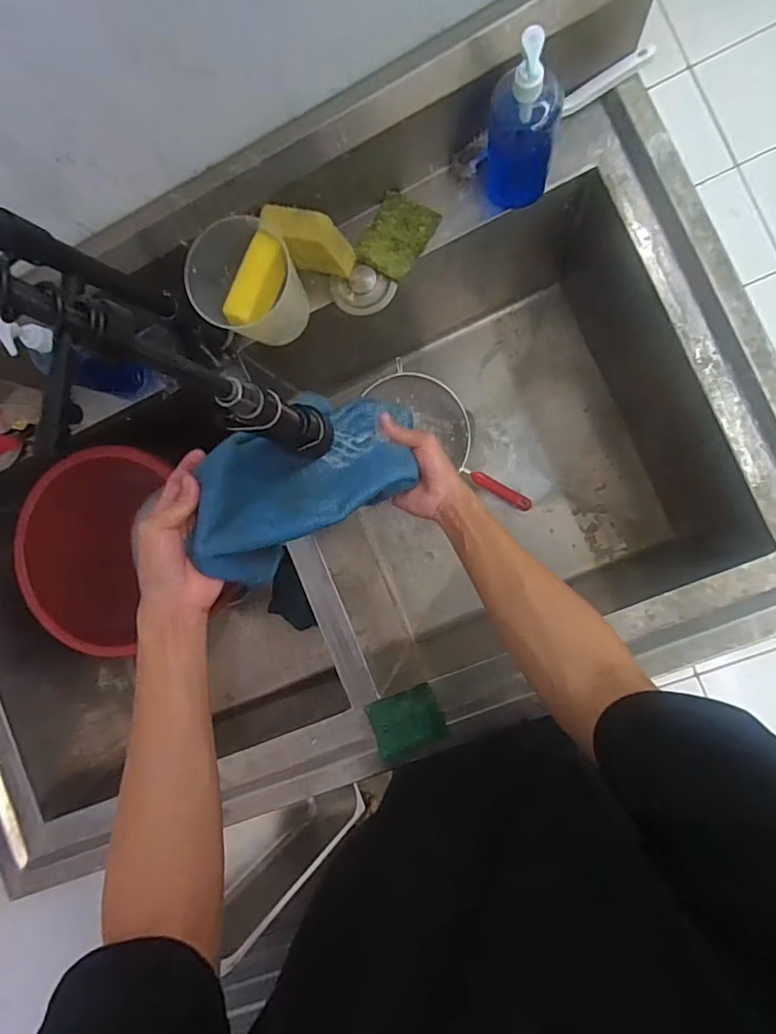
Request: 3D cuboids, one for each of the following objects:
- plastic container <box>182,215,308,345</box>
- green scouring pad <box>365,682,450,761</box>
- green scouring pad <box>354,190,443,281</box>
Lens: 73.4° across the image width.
[{"bbox_3d":[-0.163,-0.278,0.626,0.110,0.106,0.113,0,89,10],"label":"plastic container"},{"bbox_3d":[0.024,0.257,0.658,0.092,0.006,0.070,-27,66,11],"label":"green scouring pad"},{"bbox_3d":[0.011,-0.353,0.652,0.075,0.009,0.095,30,90,5],"label":"green scouring pad"}]

